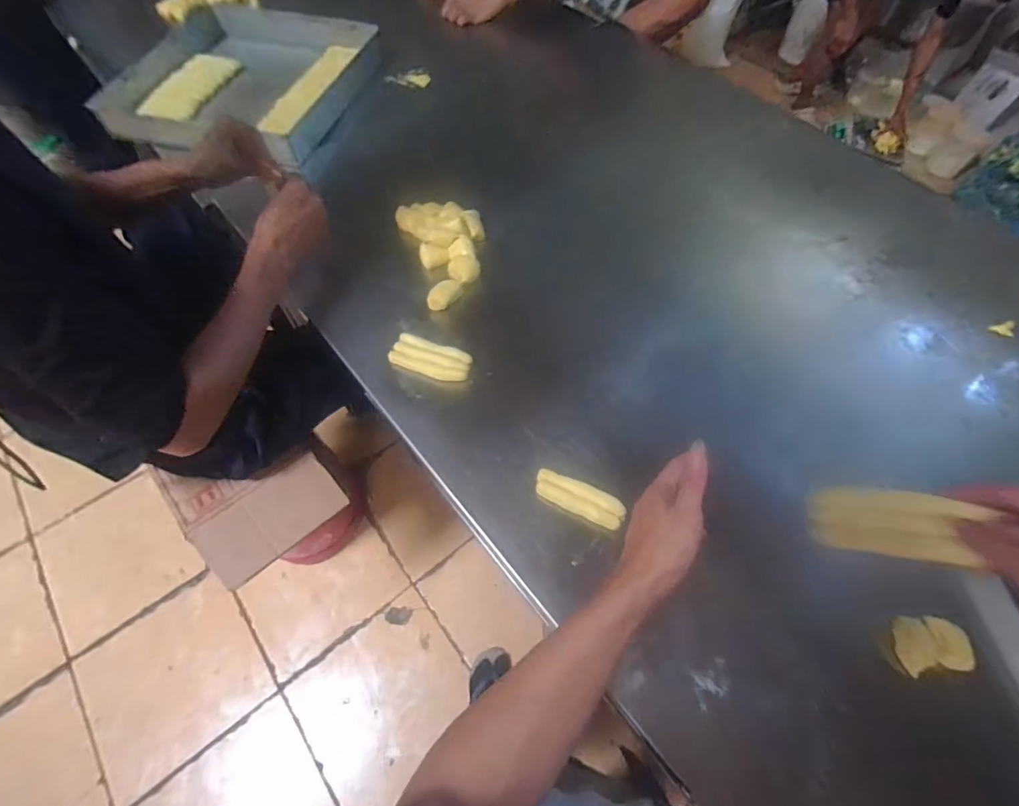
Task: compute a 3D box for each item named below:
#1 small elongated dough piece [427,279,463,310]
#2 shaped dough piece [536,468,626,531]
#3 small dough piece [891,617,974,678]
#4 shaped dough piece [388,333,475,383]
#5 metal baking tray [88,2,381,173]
[{"bbox_3d":[-0.097,-0.158,0.684,0.030,0.025,0.058,37,68,18],"label":"small elongated dough piece"},{"bbox_3d":[0.081,0.110,0.537,0.106,0.013,0.039,26,65,13],"label":"shaped dough piece"},{"bbox_3d":[0.432,0.246,0.468,0.066,0.027,0.050,-5,63,-2],"label":"small dough piece"},{"bbox_3d":[-0.108,-0.060,0.635,0.109,0.013,0.048,18,63,9],"label":"shaped dough piece"},{"bbox_3d":[-0.540,-0.679,0.961,0.445,0.064,0.467,11,62,5],"label":"metal baking tray"}]

